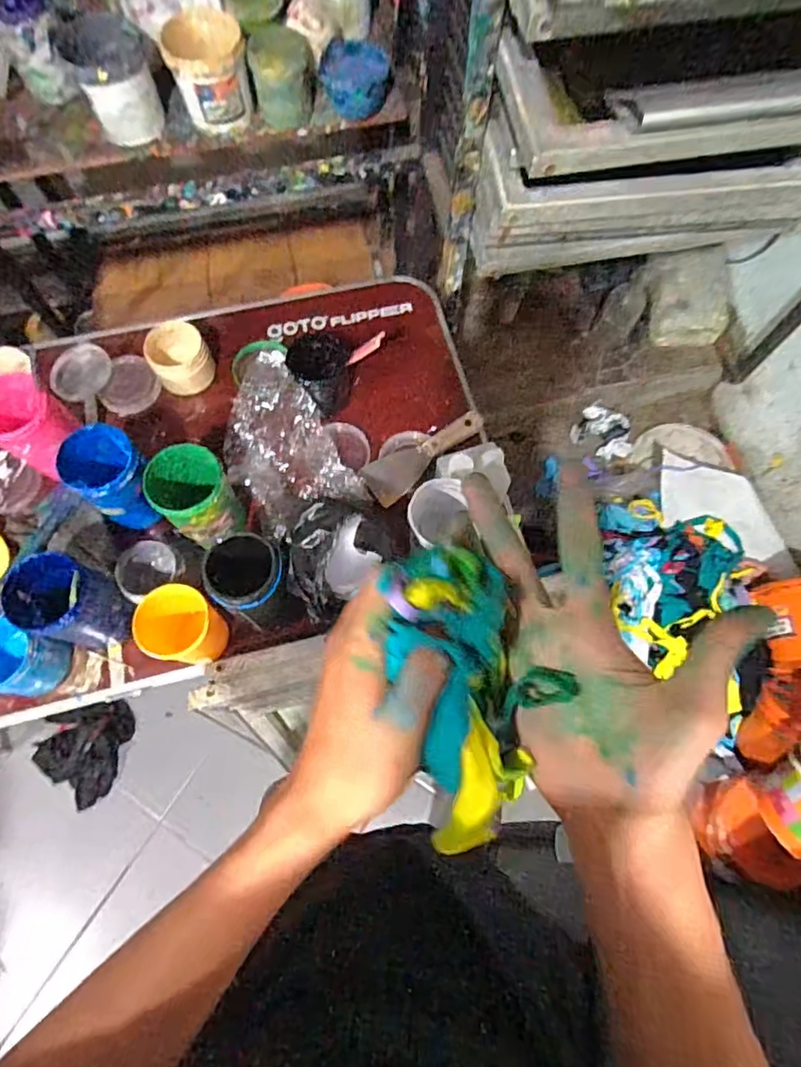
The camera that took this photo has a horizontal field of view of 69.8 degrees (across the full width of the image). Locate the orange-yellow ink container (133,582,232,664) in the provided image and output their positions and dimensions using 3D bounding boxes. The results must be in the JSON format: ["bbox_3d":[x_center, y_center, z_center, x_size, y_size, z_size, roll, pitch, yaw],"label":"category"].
[{"bbox_3d":[-0.280,0.122,0.738,0.083,0.109,0.086,0,72,-1],"label":"orange-yellow ink container"}]

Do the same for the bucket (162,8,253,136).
[{"bbox_3d":[-0.306,-0.746,0.931,0.122,0.113,0.143,-13,73,-5],"label":"bucket"}]

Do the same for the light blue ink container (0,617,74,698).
[{"bbox_3d":[-0.494,0.164,0.734,0.089,0.088,0.086,0,72,-1],"label":"light blue ink container"}]

